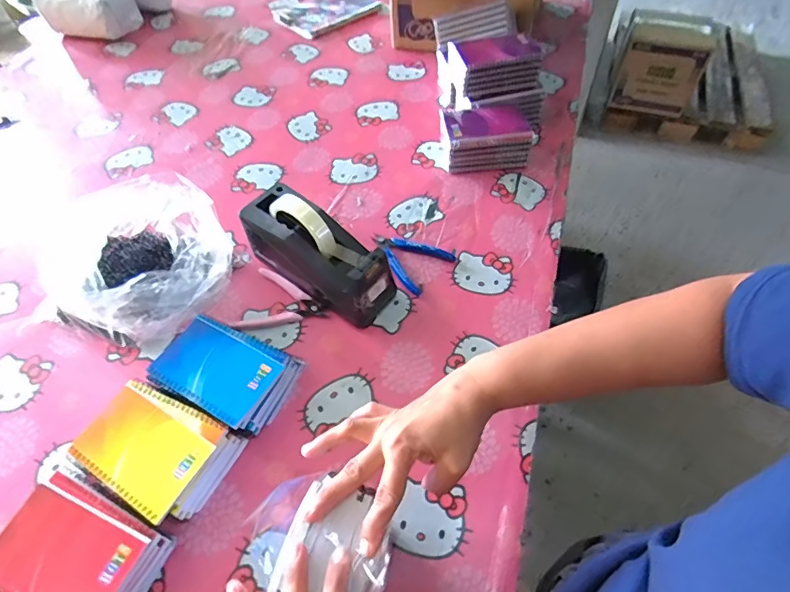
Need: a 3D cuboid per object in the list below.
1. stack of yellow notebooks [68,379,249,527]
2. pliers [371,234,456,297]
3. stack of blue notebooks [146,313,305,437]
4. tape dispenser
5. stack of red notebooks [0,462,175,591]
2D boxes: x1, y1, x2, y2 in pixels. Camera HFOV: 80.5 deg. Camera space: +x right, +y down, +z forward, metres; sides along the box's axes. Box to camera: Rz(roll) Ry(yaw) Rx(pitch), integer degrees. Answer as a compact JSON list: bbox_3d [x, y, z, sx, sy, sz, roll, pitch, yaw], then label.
[{"bbox_3d":[-0.246,0.161,0.485,0.134,0.053,0.105,22,58,17],"label":"stack of yellow notebooks"},{"bbox_3d":[0.015,-0.059,0.656,0.115,0.013,0.082,37,63,24],"label":"pliers"},{"bbox_3d":[-0.193,0.087,0.537,0.140,0.052,0.107,23,58,17],"label":"stack of blue notebooks"},{"bbox_3d":[-0.098,-0.059,0.595,0.202,0.120,0.082,29,60,20],"label":"tape dispenser"},{"bbox_3d":[-0.289,0.239,0.431,0.138,0.051,0.101,22,57,16],"label":"stack of red notebooks"}]

